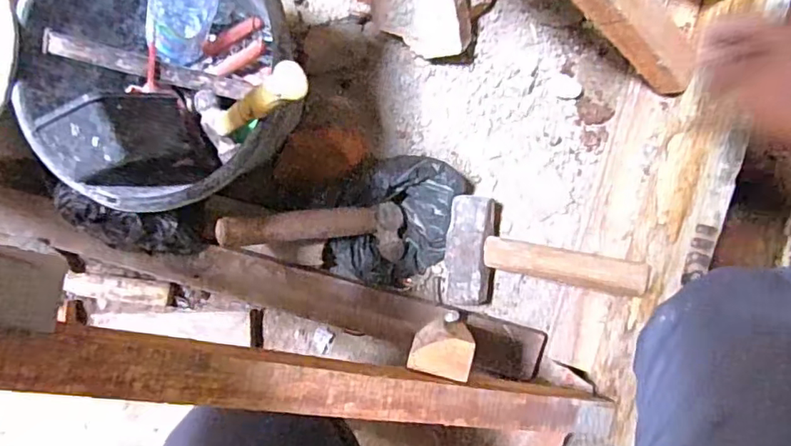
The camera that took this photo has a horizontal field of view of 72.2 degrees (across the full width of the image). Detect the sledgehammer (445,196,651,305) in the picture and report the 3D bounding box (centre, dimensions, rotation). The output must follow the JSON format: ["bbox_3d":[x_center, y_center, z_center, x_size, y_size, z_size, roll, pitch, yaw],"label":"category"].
[{"bbox_3d":[0.165,0.041,0.613,0.219,0.051,0.127,6,89,29],"label":"sledgehammer"}]

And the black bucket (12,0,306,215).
[{"bbox_3d":[-0.244,-0.154,0.569,0.244,0.164,0.261,0,89,2],"label":"black bucket"}]

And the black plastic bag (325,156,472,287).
[{"bbox_3d":[0.001,-0.002,0.667,0.133,0.054,0.166,23,90,2],"label":"black plastic bag"}]

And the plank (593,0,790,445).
[{"bbox_3d":[0.334,-0.147,0.578,0.038,0.157,0.739,18,92,2],"label":"plank"}]

